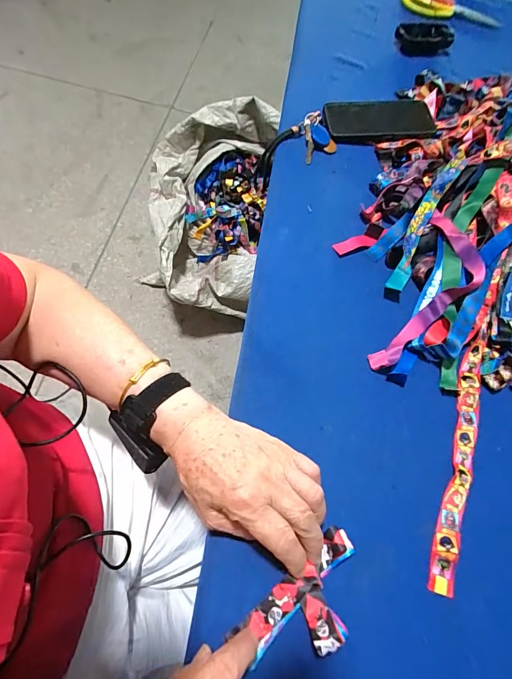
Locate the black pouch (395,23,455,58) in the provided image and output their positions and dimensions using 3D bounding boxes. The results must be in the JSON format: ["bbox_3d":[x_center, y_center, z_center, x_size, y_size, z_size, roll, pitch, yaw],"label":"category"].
[{"bbox_3d":[0.315,-0.561,0.660,0.112,0.033,0.048,-4,66,-4],"label":"black pouch"}]

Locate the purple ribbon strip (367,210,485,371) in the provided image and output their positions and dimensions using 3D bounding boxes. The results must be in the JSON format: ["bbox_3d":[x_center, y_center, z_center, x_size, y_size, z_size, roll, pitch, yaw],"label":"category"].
[{"bbox_3d":[0.213,-0.057,0.413,0.075,0.037,0.240,29,67,7],"label":"purple ribbon strip"}]

